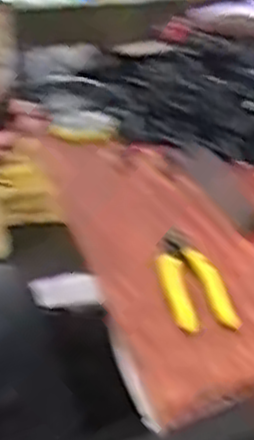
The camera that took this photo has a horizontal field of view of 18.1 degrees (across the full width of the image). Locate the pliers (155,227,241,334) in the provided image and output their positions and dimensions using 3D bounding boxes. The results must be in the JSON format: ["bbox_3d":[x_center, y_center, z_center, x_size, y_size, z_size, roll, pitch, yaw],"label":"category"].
[{"bbox_3d":[0.057,0.051,0.785,0.056,0.024,0.167,-9,30,-11],"label":"pliers"}]

